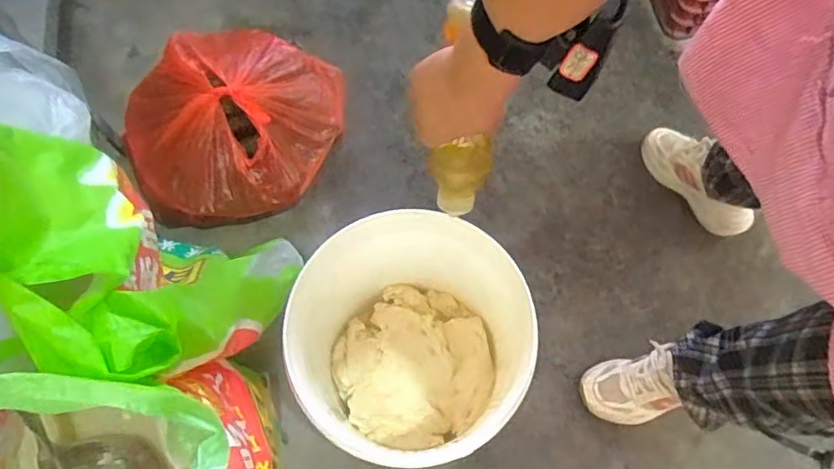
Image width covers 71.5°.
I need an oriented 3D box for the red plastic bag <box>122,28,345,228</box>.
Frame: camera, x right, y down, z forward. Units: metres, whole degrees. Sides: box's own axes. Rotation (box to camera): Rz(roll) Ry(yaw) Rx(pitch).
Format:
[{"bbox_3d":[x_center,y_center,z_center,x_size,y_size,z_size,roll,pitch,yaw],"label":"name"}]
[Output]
[{"bbox_3d":[-0.312,-0.204,1.076,0.354,0.213,0.344,-8,69,-3],"label":"red plastic bag"}]

